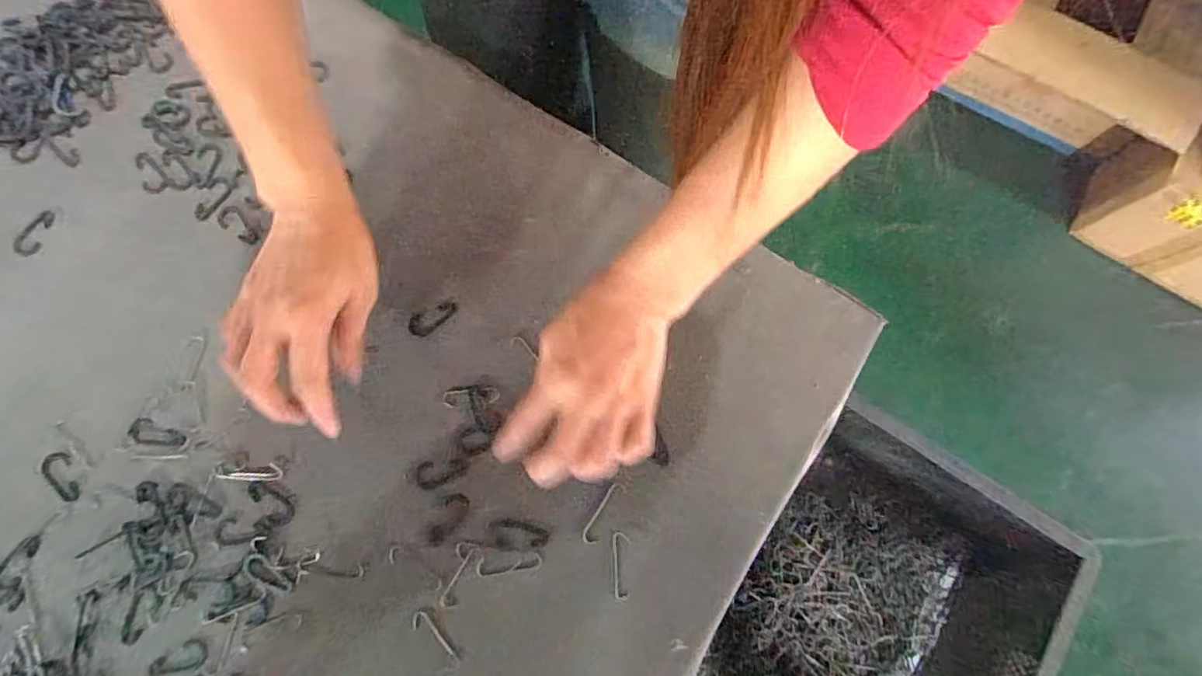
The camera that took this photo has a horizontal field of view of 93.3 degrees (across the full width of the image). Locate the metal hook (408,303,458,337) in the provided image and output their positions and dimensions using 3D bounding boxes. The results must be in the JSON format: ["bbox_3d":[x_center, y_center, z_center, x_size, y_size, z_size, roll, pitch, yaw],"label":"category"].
[{"bbox_3d":[-0.121,-0.014,0.412,0.037,0.004,0.017,-28,79,-7],"label":"metal hook"}]

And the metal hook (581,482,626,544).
[{"bbox_3d":[0.002,0.119,0.382,0.012,0.004,0.043,31,78,6],"label":"metal hook"}]

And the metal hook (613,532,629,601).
[{"bbox_3d":[0.013,0.151,0.376,0.010,0.004,0.042,2,77,-1],"label":"metal hook"}]

